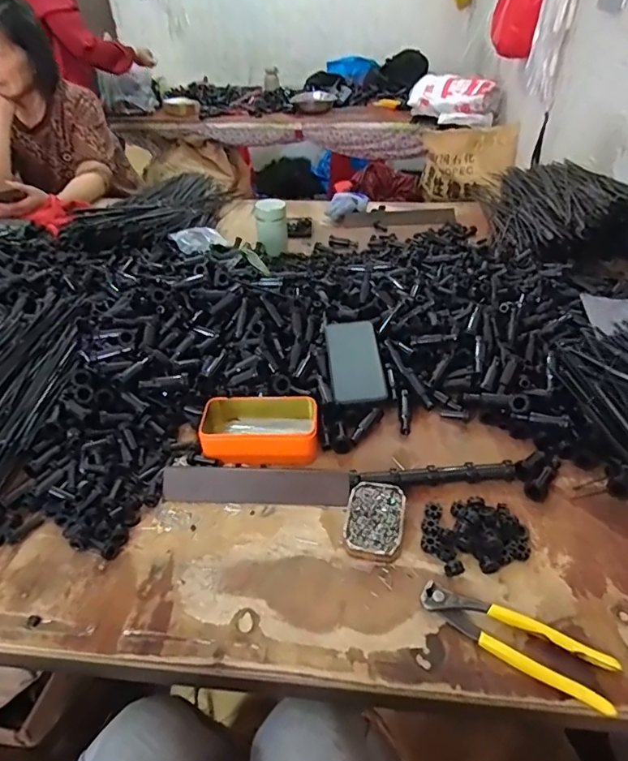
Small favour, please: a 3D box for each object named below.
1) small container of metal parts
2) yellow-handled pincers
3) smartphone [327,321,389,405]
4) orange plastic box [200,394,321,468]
[{"bbox_3d":[0.067,0.154,0.545,0.058,0.024,0.095,9,40,11],"label":"small container of metal parts"},{"bbox_3d":[0.180,0.232,0.450,0.165,0.018,0.048,22,44,25],"label":"yellow-handled pincers"},{"bbox_3d":[0.059,-0.030,0.721,0.072,0.009,0.162,-10,50,5],"label":"smartphone"},{"bbox_3d":[-0.071,0.063,0.644,0.147,0.045,0.083,1,39,2],"label":"orange plastic box"}]

